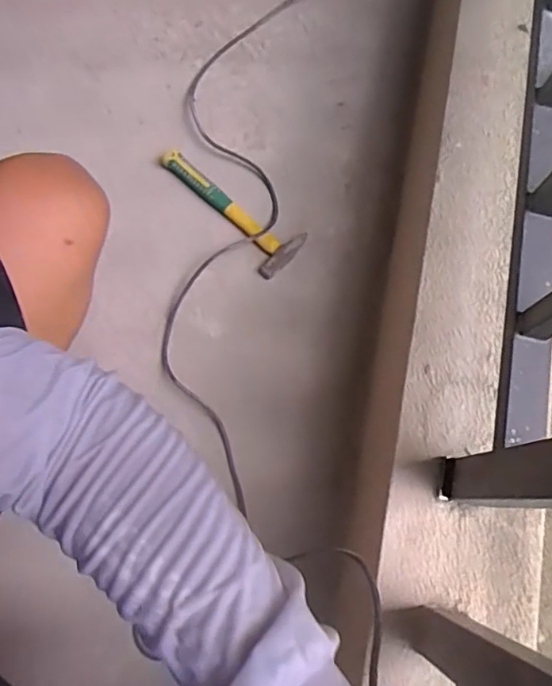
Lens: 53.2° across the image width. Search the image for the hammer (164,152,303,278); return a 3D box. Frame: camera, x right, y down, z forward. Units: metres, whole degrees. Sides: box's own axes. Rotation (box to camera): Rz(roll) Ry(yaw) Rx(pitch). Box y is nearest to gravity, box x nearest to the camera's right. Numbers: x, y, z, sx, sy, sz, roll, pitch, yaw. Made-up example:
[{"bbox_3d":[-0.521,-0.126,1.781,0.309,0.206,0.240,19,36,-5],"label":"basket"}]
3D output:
[{"bbox_3d":[-0.073,-0.233,0.913,0.088,0.026,0.275,-40,79,-12],"label":"hammer"}]

